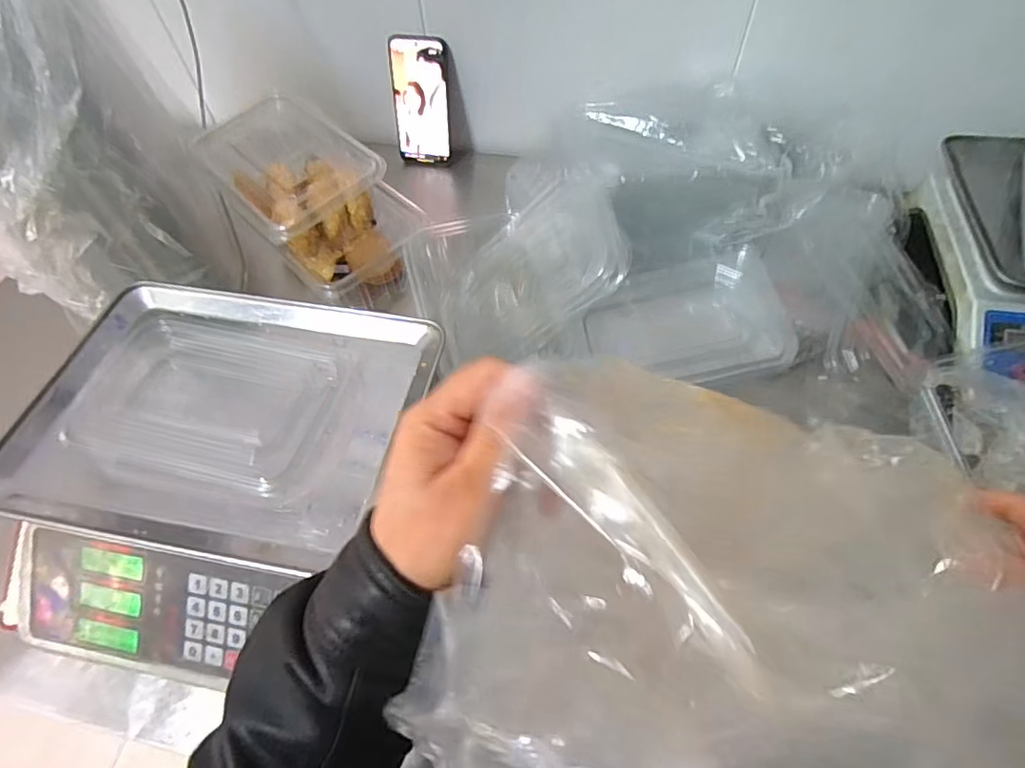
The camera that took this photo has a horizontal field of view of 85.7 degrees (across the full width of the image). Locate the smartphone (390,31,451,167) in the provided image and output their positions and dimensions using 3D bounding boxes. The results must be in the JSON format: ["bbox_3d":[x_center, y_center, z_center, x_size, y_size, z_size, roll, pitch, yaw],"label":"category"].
[{"bbox_3d":[-0.129,-0.399,0.787,0.079,0.167,0.015,11,42,12],"label":"smartphone"}]

